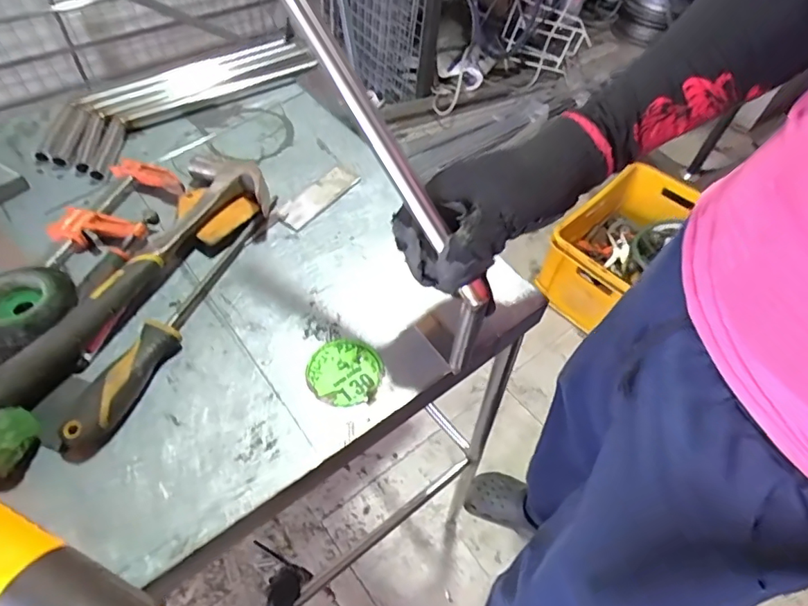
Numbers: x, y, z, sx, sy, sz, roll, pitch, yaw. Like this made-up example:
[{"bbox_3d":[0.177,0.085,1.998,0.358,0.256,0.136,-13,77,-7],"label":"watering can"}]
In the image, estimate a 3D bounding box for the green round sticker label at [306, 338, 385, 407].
[{"bbox_3d":[-0.052,0.060,0.437,0.064,0.004,0.063,3,52,-3],"label":"green round sticker label"}]

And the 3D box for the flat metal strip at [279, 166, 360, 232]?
[{"bbox_3d":[-0.096,-0.121,0.563,0.038,0.005,0.108,31,56,17],"label":"flat metal strip"}]

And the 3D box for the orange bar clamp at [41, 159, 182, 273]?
[{"bbox_3d":[-0.299,-0.093,0.512,0.096,0.029,0.152,15,52,6],"label":"orange bar clamp"}]

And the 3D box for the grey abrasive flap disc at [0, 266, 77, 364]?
[{"bbox_3d":[-0.331,0.012,0.419,0.083,0.034,0.095,21,53,11],"label":"grey abrasive flap disc"}]

